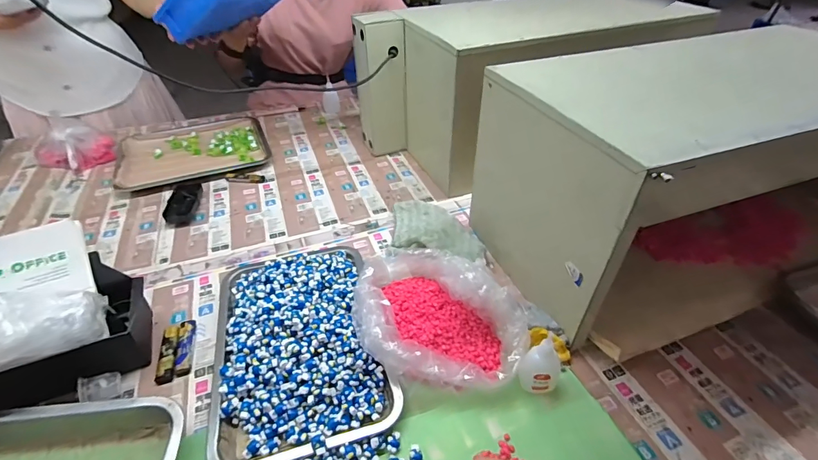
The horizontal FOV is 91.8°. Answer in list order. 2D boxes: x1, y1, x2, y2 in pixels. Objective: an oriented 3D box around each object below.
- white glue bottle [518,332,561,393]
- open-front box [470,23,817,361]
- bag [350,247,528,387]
[{"bbox_3d":[0.151,0.151,0.450,0.042,0.078,0.035,18,43,25],"label":"white glue bottle"},{"bbox_3d":[0.403,-0.090,0.557,0.519,0.285,0.298,-15,40,-14],"label":"open-front box"},{"bbox_3d":[0.026,0.105,0.508,0.237,0.088,0.167,26,47,32],"label":"bag"}]

